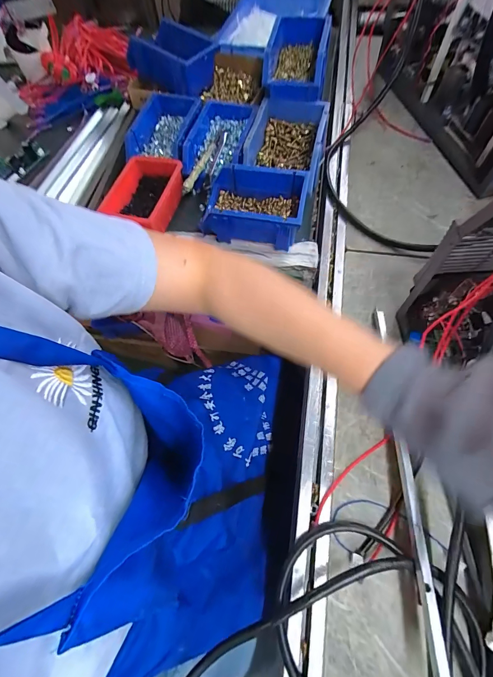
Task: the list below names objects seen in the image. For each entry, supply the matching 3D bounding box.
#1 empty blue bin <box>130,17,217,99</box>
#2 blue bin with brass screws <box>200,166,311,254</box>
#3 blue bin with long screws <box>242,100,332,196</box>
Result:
[{"bbox_3d":[-0.144,-0.549,0.639,0.175,0.072,0.096,36,73,18],"label":"empty blue bin"},{"bbox_3d":[0.012,-0.210,0.521,0.158,0.064,0.105,13,67,10],"label":"blue bin with brass screws"},{"bbox_3d":[0.067,-0.332,0.565,0.122,0.059,0.181,11,67,9],"label":"blue bin with long screws"}]

